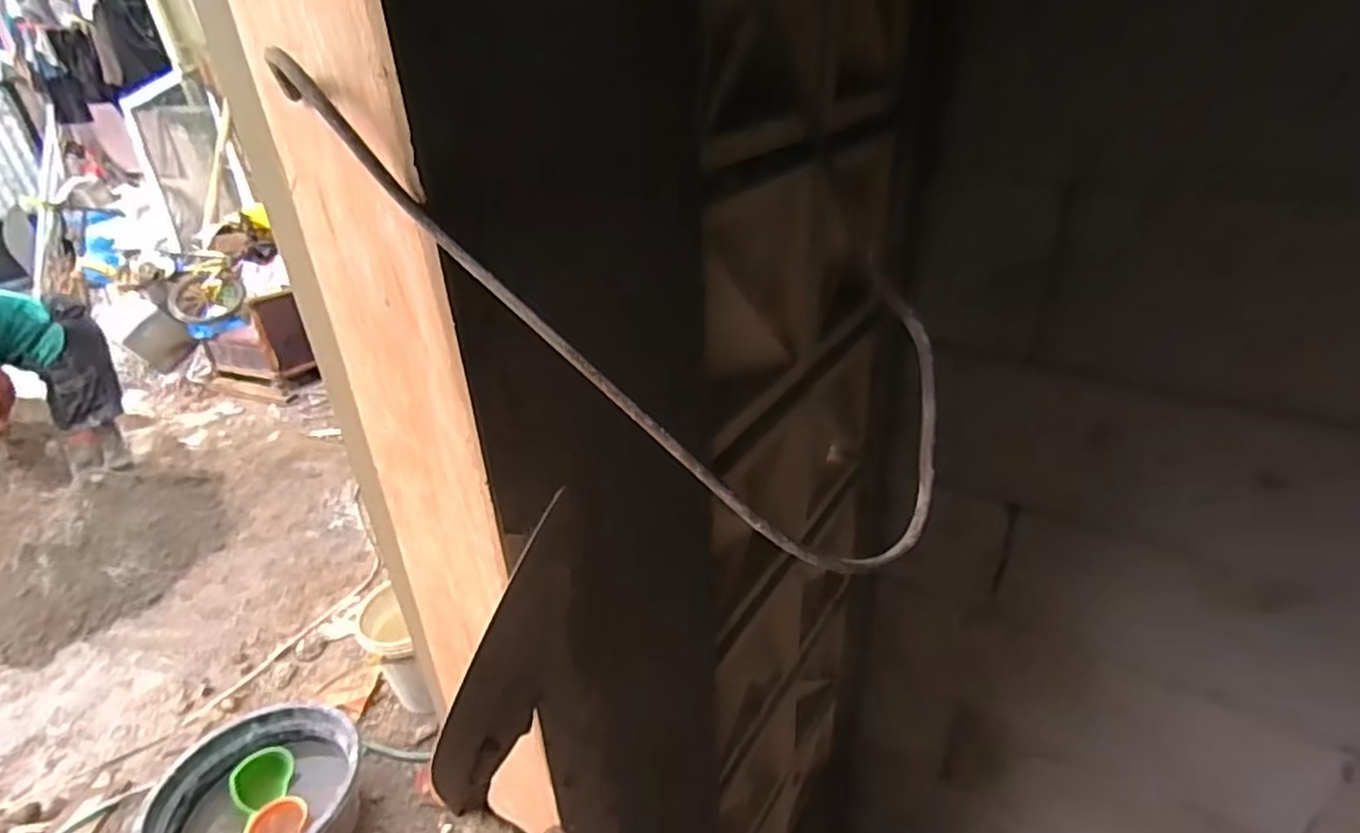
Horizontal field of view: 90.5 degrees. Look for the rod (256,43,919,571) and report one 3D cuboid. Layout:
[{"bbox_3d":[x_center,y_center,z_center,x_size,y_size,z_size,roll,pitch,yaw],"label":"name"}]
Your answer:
[{"bbox_3d":[-0.012,-0.027,0.269,0.290,0.146,0.016,13,-14,-20],"label":"rod"}]

